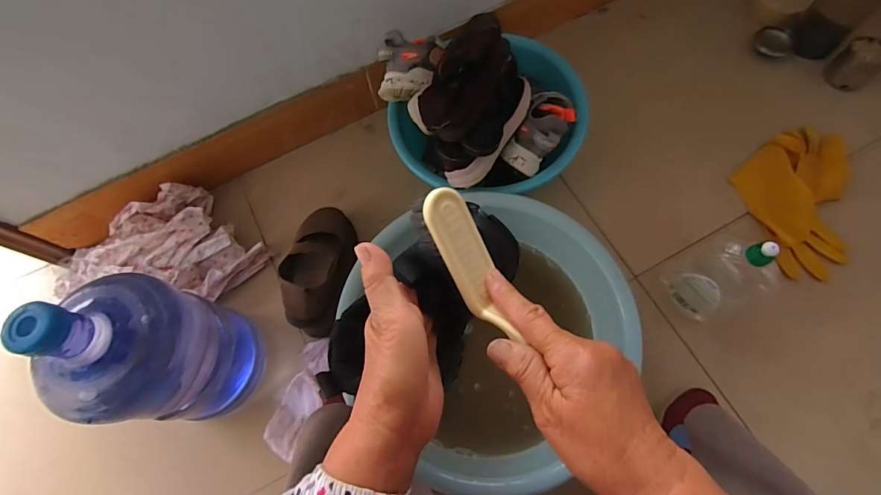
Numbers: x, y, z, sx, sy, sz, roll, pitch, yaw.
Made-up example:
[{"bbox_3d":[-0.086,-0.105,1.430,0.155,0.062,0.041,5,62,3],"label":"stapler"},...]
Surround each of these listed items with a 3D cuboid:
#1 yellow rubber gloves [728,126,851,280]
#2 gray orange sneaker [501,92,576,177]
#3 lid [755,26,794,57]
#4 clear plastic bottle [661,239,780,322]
[{"bbox_3d":[0.692,-0.108,0.843,0.200,0.042,0.329,19,70,9],"label":"yellow rubber gloves"},{"bbox_3d":[0.177,-0.205,0.736,0.073,0.079,0.163,28,72,12],"label":"gray orange sneaker"},{"bbox_3d":[0.758,-0.467,0.977,0.023,0.072,0.082,-26,70,-8],"label":"lid"},{"bbox_3d":[0.443,0.050,0.676,0.061,0.243,0.106,-30,71,-10],"label":"clear plastic bottle"}]

